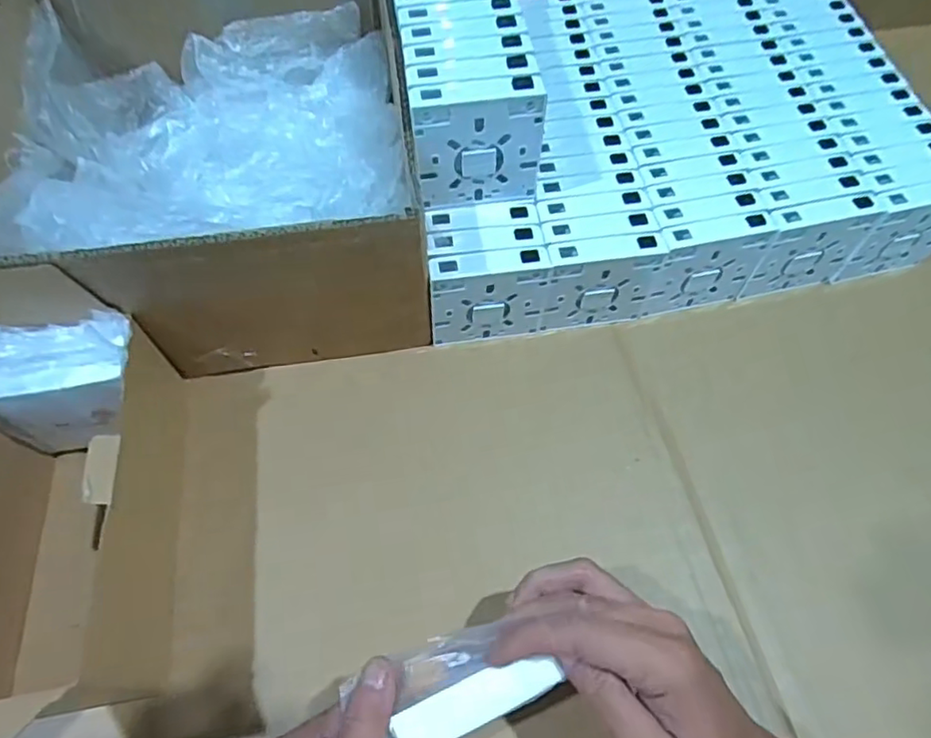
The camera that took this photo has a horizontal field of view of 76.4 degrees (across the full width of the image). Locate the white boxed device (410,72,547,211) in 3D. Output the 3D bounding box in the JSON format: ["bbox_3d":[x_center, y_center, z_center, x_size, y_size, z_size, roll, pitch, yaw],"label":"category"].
[{"bbox_3d":[0.008,-0.151,0.405,0.084,0.089,0.022,-10,61,-5],"label":"white boxed device"}]

